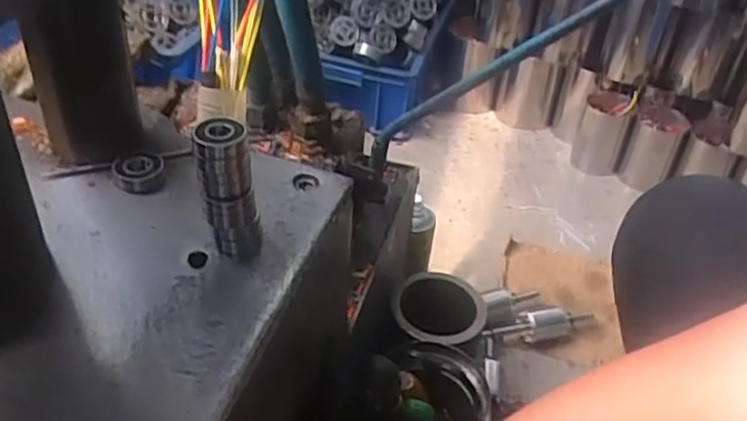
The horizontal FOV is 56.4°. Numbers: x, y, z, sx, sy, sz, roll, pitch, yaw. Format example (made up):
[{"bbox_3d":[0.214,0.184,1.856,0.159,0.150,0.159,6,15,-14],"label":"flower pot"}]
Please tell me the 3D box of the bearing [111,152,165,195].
[{"bbox_3d":[-0.162,-0.025,0.479,0.034,0.011,0.036,-5,40,-12],"label":"bearing"}]

